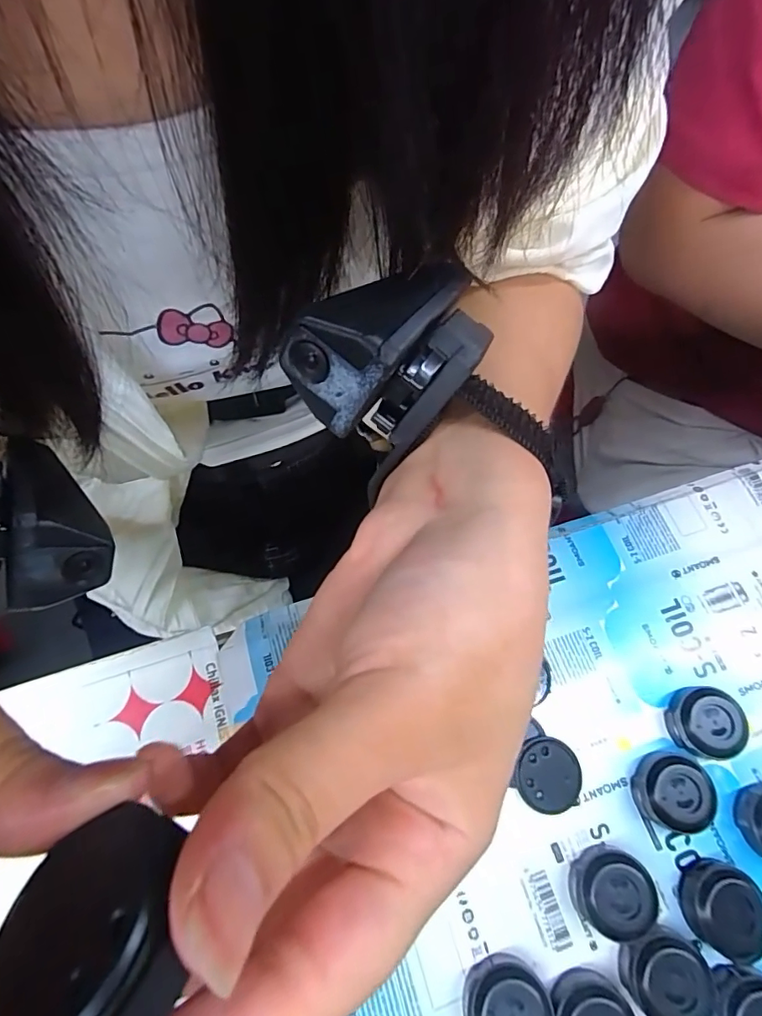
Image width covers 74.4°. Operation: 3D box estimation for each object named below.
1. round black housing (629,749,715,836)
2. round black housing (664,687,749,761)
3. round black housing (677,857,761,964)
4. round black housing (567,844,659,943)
[{"bbox_3d":[0.124,0.118,0.213,0.032,0.014,0.029,40,71,13],"label":"round black housing"},{"bbox_3d":[0.144,0.096,0.224,0.029,0.013,0.028,1,67,-2],"label":"round black housing"},{"bbox_3d":[0.135,0.157,0.197,0.028,0.013,0.030,1,67,-2],"label":"round black housing"},{"bbox_3d":[0.090,0.151,0.198,0.027,0.013,0.030,-29,72,-13],"label":"round black housing"}]

